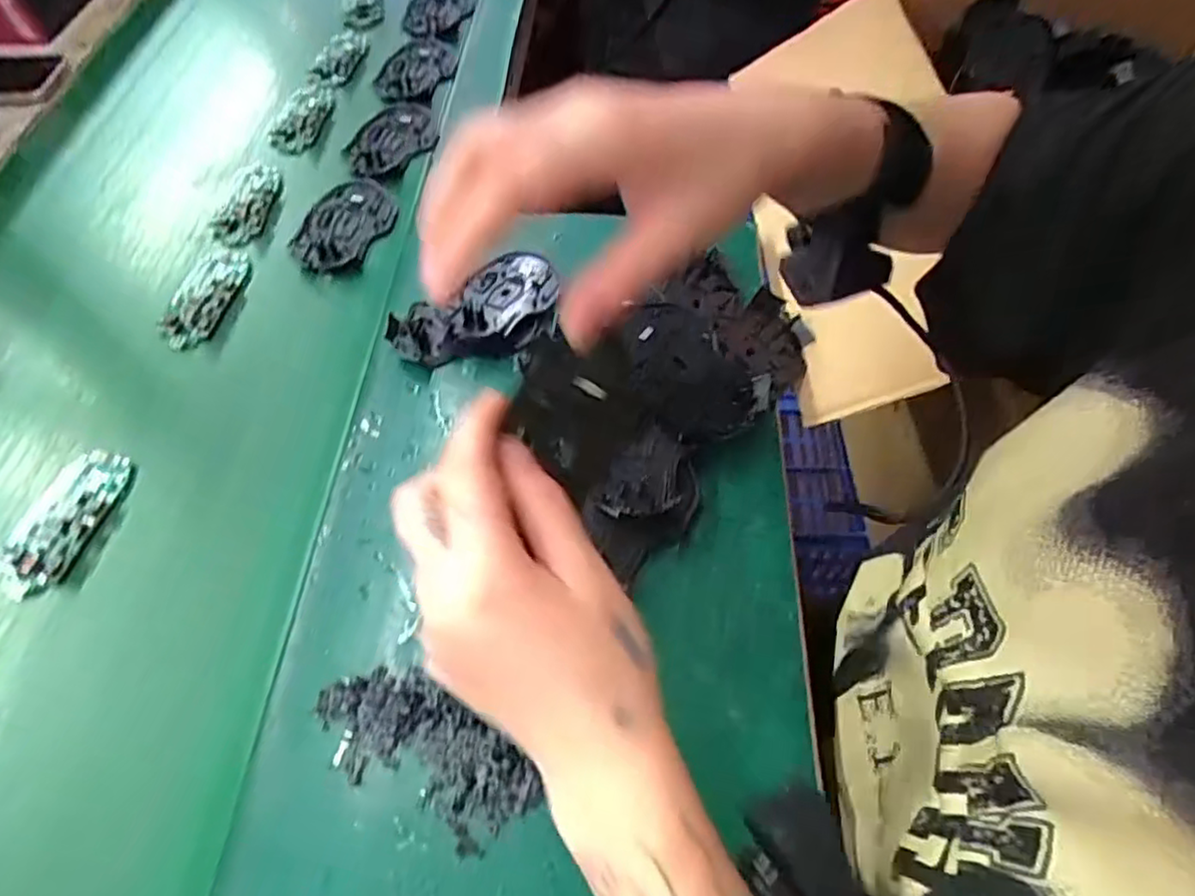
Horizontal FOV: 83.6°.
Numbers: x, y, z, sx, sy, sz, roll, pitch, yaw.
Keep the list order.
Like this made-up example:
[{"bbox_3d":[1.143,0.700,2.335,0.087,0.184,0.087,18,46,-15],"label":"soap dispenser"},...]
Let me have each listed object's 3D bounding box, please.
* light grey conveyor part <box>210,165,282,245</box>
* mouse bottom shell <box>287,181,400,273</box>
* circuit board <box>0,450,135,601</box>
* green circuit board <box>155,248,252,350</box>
[{"bbox_3d":[-0.308,-0.218,0.590,0.044,0.009,0.103,2,58,0],"label":"light grey conveyor part"},{"bbox_3d":[-0.219,-0.193,0.581,0.073,0.020,0.115,13,59,7],"label":"mouse bottom shell"},{"bbox_3d":[-0.345,0.046,0.429,0.049,0.014,0.099,12,58,6],"label":"circuit board"},{"bbox_3d":[-0.312,-0.121,0.535,0.045,0.017,0.105,12,59,7],"label":"green circuit board"}]

